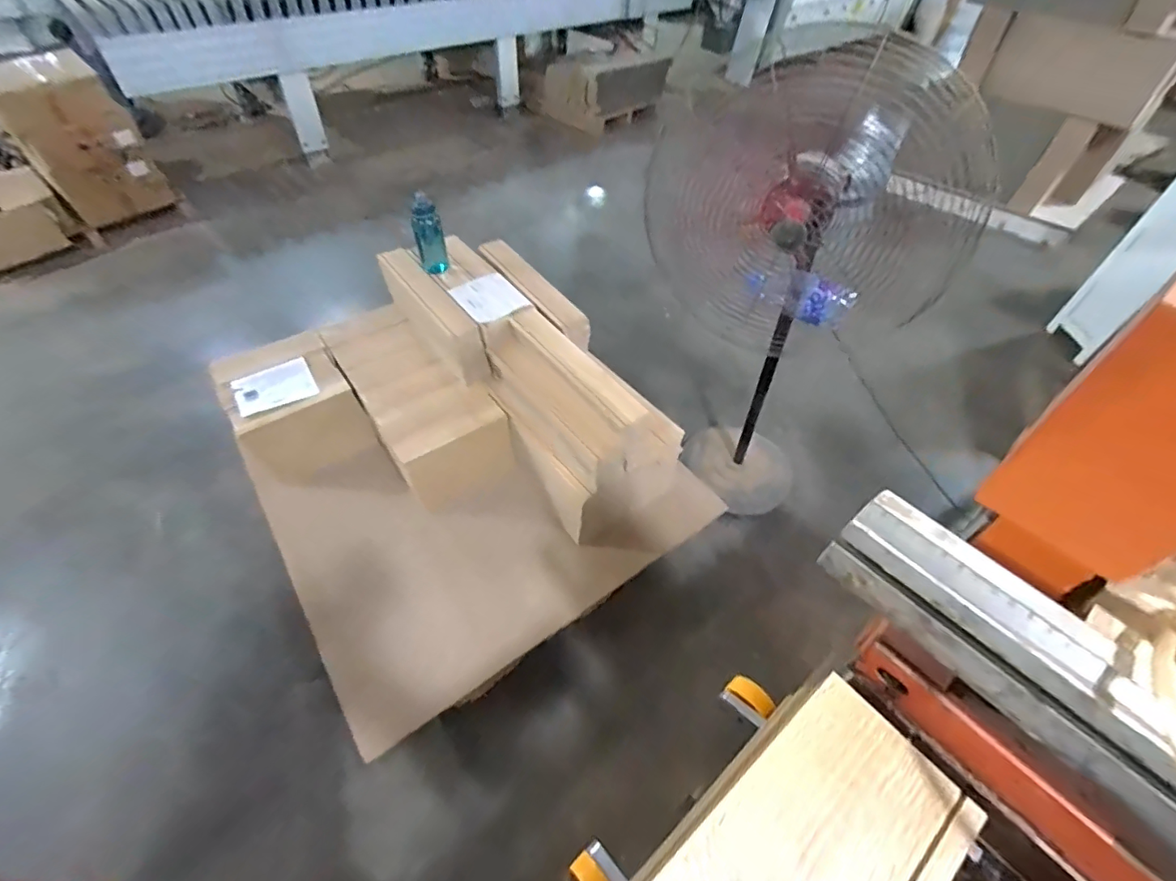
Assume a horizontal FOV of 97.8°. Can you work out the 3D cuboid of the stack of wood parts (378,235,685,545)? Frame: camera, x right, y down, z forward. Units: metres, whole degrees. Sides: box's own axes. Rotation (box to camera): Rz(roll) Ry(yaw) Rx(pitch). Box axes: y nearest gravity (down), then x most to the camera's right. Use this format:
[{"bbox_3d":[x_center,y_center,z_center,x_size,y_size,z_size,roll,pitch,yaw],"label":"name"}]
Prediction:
[{"bbox_3d":[-0.198,-0.204,1.604,0.382,0.430,0.992,-31,57,-26],"label":"stack of wood parts"}]

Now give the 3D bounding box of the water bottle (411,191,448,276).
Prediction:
[{"bbox_3d":[-0.481,-0.618,1.558,0.085,0.236,0.082,-13,51,-14],"label":"water bottle"}]

